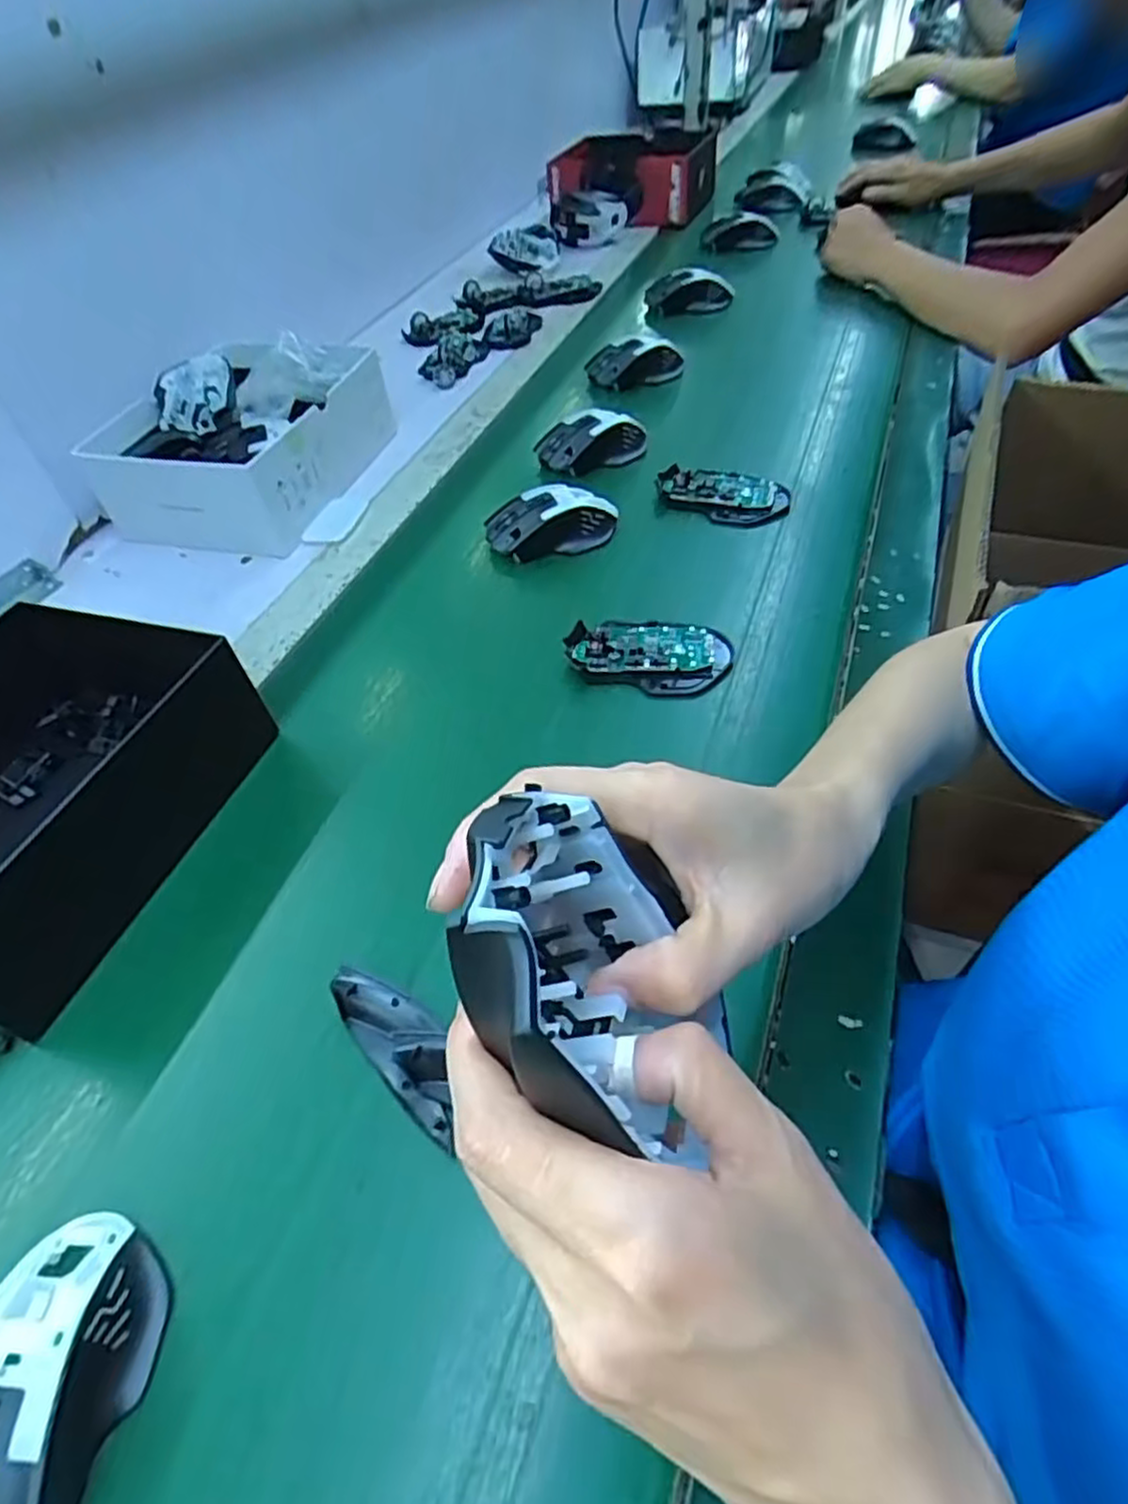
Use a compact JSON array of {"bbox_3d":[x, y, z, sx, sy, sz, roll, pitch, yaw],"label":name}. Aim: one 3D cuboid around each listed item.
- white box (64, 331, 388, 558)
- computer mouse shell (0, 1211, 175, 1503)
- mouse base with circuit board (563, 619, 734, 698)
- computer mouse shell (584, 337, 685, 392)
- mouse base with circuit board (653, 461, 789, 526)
[{"bbox_3d":[-0.292,-0.296,0.693,0.193,0.088,0.241,12,52,17],"label":"white box"},{"bbox_3d":[-0.194,0.237,0.271,0.064,0.033,0.111,1,49,7],"label":"computer mouse shell"},{"bbox_3d":[0.057,-0.070,0.515,0.113,0.021,0.064,7,50,13],"label":"mouse base with circuit board"},{"bbox_3d":[0.076,-0.417,0.785,0.100,0.029,0.060,-4,49,4],"label":"computer mouse shell"},{"bbox_3d":[0.135,-0.223,0.629,0.110,0.022,0.061,16,53,19],"label":"mouse base with circuit board"}]

